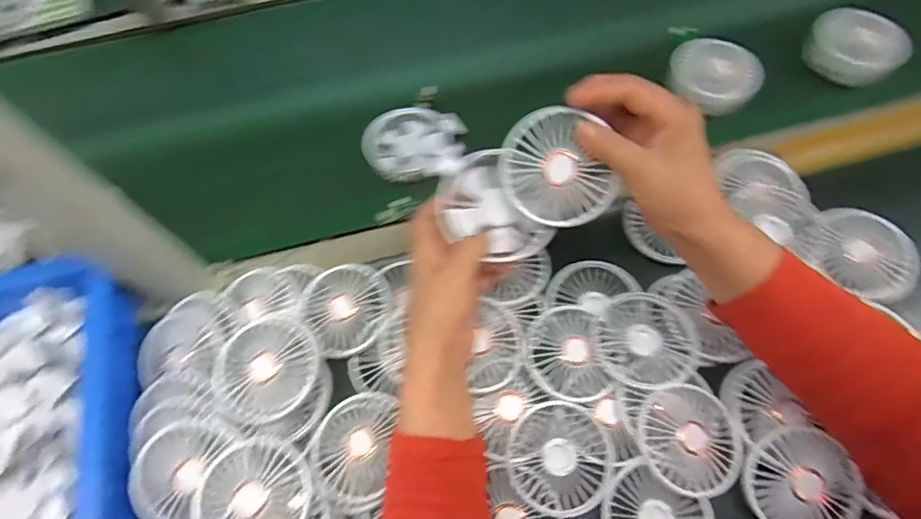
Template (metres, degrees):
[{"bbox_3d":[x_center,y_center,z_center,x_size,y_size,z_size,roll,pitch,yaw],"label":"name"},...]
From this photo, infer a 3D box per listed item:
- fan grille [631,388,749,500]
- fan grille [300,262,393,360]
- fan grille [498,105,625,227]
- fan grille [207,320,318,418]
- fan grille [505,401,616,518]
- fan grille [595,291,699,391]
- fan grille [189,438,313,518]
[{"bbox_3d":[0.193,0.151,0.412,0.083,0.025,0.083,-1,63,2],"label":"fan grille"},{"bbox_3d":[-0.108,0.045,0.473,0.081,0.014,0.086,-33,67,-13],"label":"fan grille"},{"bbox_3d":[0.072,-0.069,0.377,0.079,0.014,0.088,-15,103,24],"label":"fan grille"},{"bbox_3d":[-0.175,0.095,0.435,0.094,0.023,0.085,0,71,2],"label":"fan grille"},{"bbox_3d":[0.084,0.167,0.414,0.085,0.012,0.085,-1,63,2],"label":"fan grille"},{"bbox_3d":[0.166,0.071,0.445,0.085,0.016,0.089,-1,63,2],"label":"fan grille"},{"bbox_3d":[-0.165,0.190,0.389,0.089,0.019,0.085,1,68,-3],"label":"fan grille"}]

